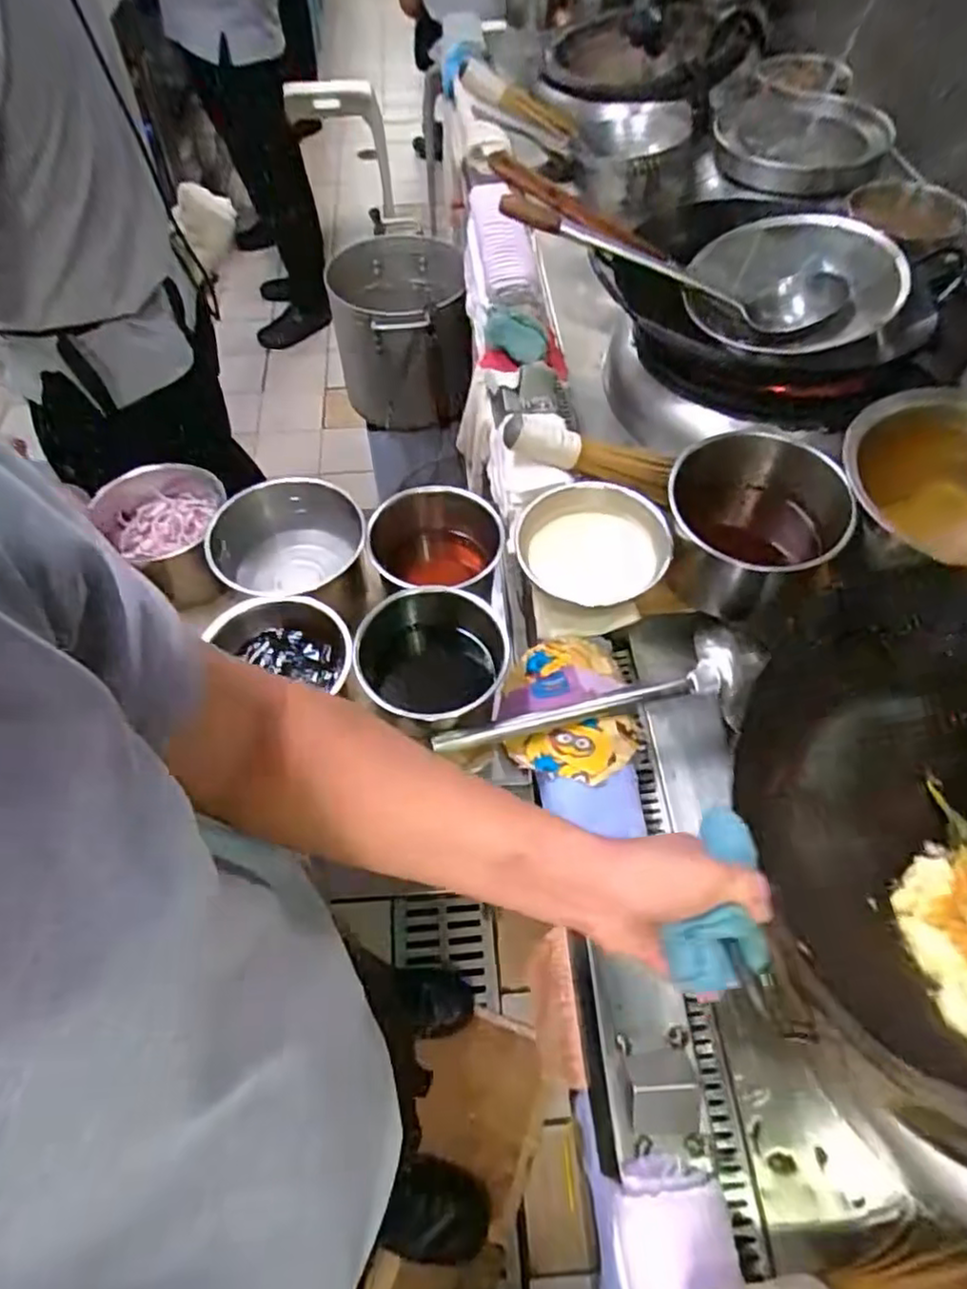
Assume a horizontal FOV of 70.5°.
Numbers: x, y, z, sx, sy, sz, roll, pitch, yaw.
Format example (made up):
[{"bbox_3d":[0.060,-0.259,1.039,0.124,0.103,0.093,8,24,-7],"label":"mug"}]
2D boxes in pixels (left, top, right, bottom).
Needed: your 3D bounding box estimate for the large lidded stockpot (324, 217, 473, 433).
[{"bbox_3d":[-0.176,-0.670,1.464,0.264,0.318,0.340,-6,57,-3],"label":"large lidded stockpot"}]

